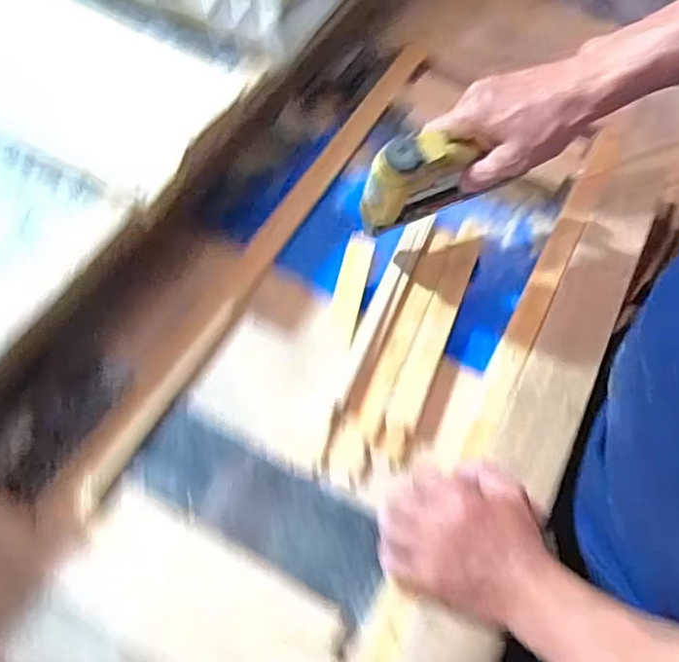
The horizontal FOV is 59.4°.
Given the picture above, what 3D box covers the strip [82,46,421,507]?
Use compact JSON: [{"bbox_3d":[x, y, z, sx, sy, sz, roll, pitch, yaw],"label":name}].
[{"bbox_3d":[-0.056,-0.113,0.634,0.030,0.016,0.661,27,62,11],"label":"strip"}]

